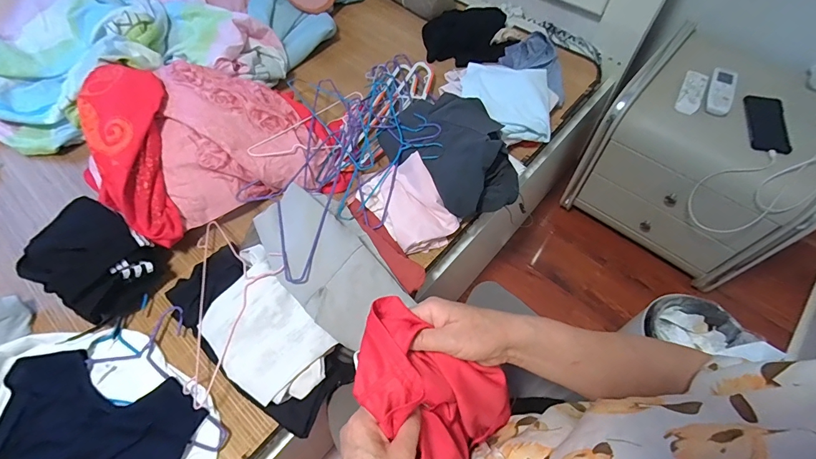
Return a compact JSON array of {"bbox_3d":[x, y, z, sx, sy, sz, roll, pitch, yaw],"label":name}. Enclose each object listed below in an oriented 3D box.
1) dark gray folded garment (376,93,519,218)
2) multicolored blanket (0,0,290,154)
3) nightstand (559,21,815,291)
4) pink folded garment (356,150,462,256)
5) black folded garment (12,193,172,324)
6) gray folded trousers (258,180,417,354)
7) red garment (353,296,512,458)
[{"bbox_3d":[0.089,-0.200,0.859,0.237,0.097,0.369,-26,62,-13],"label":"dark gray folded garment"},{"bbox_3d":[-0.822,-0.512,1.060,0.842,0.151,0.659,-23,61,-11],"label":"multicolored blanket"},{"bbox_3d":[0.814,-0.200,1.112,0.510,0.426,0.457,33,66,19],"label":"nightstand"},{"bbox_3d":[-0.008,-0.062,0.813,0.140,0.083,0.219,-30,63,-15],"label":"pink folded garment"},{"bbox_3d":[-0.597,0.059,0.751,0.233,0.097,0.168,27,64,17],"label":"black folded garment"},{"bbox_3d":[-0.146,0.047,0.703,0.168,0.055,0.322,-32,63,-16],"label":"gray folded trousers"},{"bbox_3d":[0.017,0.174,0.420,0.139,0.169,0.163,-38,65,-19],"label":"red garment"}]

